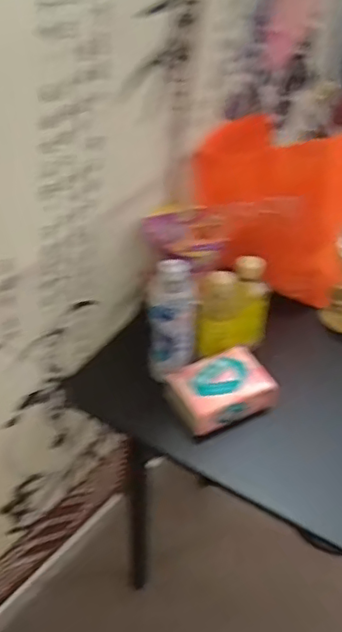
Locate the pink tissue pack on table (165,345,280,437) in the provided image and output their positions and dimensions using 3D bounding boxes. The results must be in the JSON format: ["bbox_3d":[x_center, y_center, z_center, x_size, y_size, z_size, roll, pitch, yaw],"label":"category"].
[{"bbox_3d":[0.076,0.113,0.935,0.149,0.051,0.097,-17,45,-21],"label":"pink tissue pack on table"}]

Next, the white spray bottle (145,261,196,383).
[{"bbox_3d":[0.003,0.004,0.925,0.074,0.208,0.061,3,41,1],"label":"white spray bottle"}]

